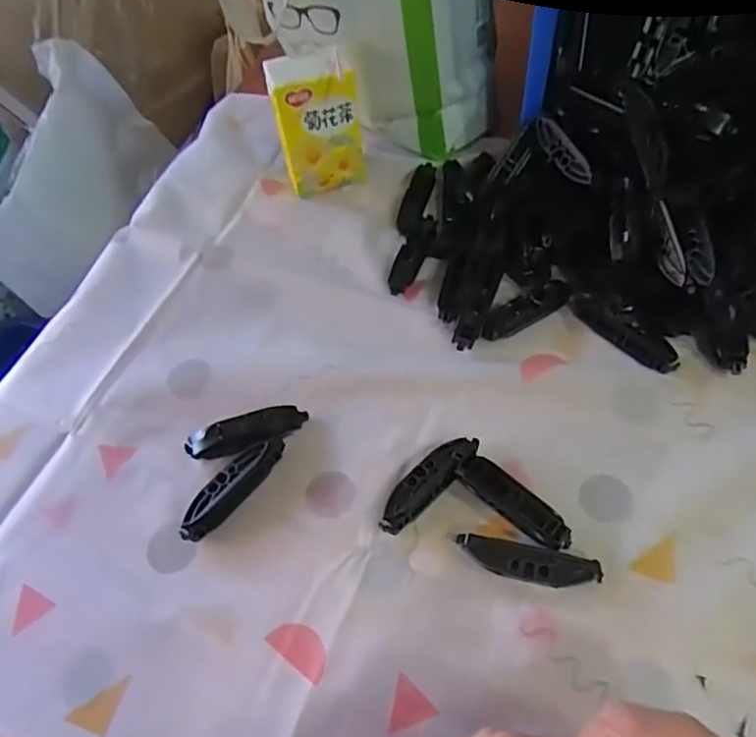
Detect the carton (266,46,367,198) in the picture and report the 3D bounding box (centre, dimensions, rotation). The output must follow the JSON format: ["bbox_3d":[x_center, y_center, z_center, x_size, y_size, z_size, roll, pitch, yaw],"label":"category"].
[{"bbox_3d":[-0.051,-0.209,0.514,0.070,0.109,0.049,-9,57,-1],"label":"carton"}]

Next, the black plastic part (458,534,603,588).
[{"bbox_3d":[0.087,0.113,0.348,0.079,0.014,0.019,10,59,12],"label":"black plastic part"}]

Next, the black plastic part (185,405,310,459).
[{"bbox_3d":[-0.090,0.042,0.411,0.081,0.016,0.022,-16,57,-5],"label":"black plastic part"}]

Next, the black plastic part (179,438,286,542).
[{"bbox_3d":[-0.096,0.076,0.393,0.020,0.016,0.083,34,66,24],"label":"black plastic part"}]

